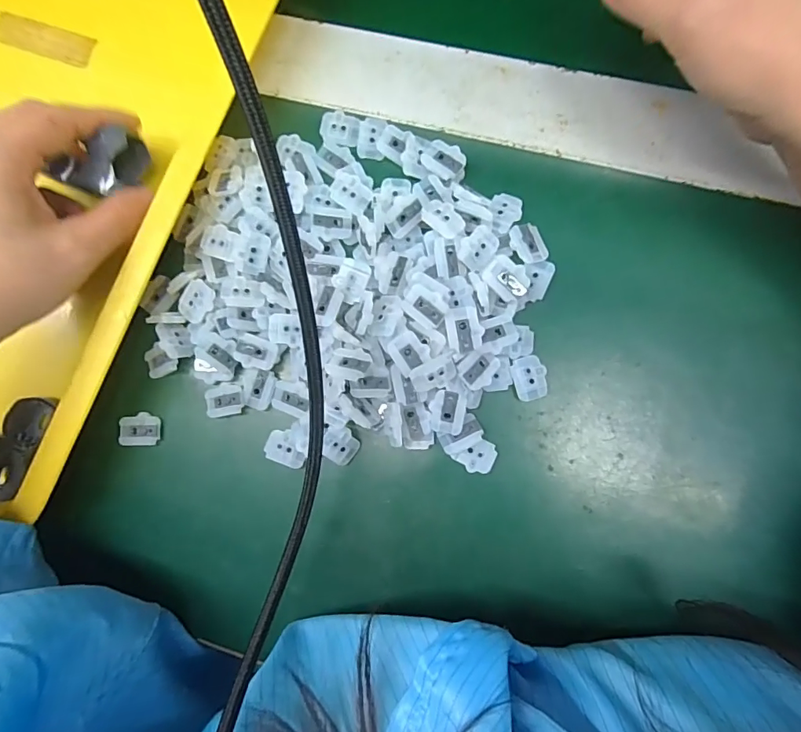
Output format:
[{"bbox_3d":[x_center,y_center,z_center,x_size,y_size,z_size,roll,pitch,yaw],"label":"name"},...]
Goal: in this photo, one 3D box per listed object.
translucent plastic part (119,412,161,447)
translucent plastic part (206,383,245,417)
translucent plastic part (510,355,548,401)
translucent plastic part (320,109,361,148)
[{"bbox_3d":[-0.141,0.034,0.246,0.020,0.005,0.018,-2,85,6],"label":"translucent plastic part"},{"bbox_3d":[-0.094,0.018,0.242,0.022,0.005,0.017,-9,84,5],"label":"translucent plastic part"},{"bbox_3d":[0.065,0.006,0.228,0.017,0.004,0.022,-17,83,4],"label":"translucent plastic part"},{"bbox_3d":[-0.032,-0.130,0.250,0.022,0.004,0.019,12,86,7],"label":"translucent plastic part"}]

